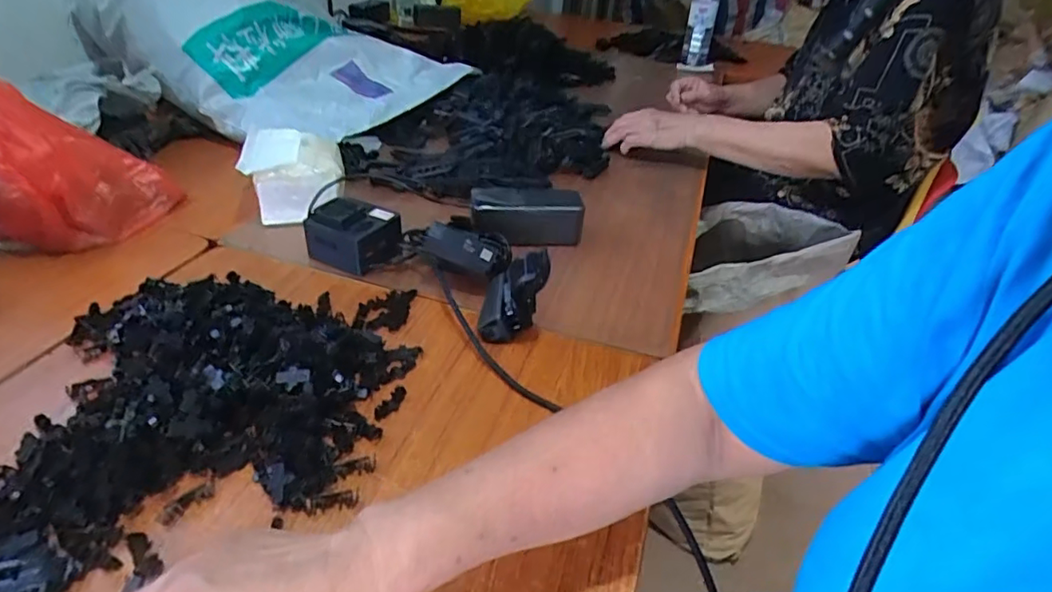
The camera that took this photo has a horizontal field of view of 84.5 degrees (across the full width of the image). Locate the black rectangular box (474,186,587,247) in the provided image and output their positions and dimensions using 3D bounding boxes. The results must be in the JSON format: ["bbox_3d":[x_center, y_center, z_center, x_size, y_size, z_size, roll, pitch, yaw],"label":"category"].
[{"bbox_3d":[0.001,-0.090,0.674,0.130,0.057,0.050,-2,37,-11],"label":"black rectangular box"}]

